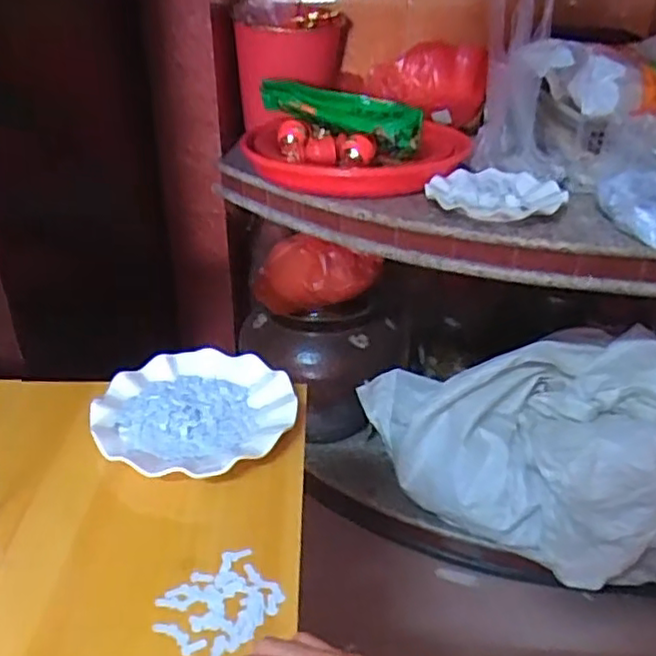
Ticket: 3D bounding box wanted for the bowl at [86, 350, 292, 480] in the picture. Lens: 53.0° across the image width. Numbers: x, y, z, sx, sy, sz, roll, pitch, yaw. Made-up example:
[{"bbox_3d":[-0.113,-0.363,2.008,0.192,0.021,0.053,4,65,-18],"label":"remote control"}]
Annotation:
[{"bbox_3d":[-0.126,0.081,0.630,0.179,0.027,0.177,0,30,0],"label":"bowl"}]

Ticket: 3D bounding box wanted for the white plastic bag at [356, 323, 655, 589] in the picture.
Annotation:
[{"bbox_3d":[0.307,0.181,1.027,0.504,0.255,0.305,4,30,6],"label":"white plastic bag"}]

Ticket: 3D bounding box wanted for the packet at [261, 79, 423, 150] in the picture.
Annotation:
[{"bbox_3d":[0.013,-0.335,1.027,0.286,0.072,0.057,19,35,29],"label":"packet"}]

